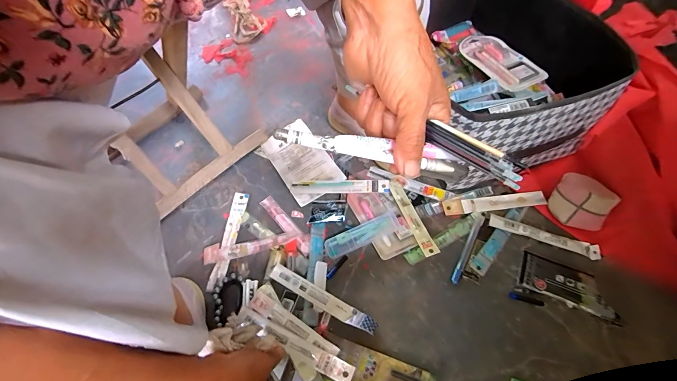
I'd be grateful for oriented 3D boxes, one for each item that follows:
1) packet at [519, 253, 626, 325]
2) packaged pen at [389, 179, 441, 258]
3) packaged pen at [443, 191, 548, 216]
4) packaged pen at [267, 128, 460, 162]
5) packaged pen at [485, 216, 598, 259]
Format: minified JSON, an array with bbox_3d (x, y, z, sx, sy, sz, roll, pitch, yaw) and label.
[{"bbox_3d":[0.345,0.140,0.479,0.129,0.007,0.065,21,59,15],"label":"packet"},{"bbox_3d":[0.125,0.043,0.550,0.026,0.009,0.150,-17,58,-10],"label":"packaged pen"},{"bbox_3d":[0.272,0.022,0.560,0.177,0.010,0.027,-6,56,-3],"label":"packaged pen"},{"bbox_3d":[0.021,-0.031,0.228,0.129,0.010,0.014,5,55,-14],"label":"packaged pen"},{"bbox_3d":[0.334,0.072,0.520,0.169,0.009,0.022,16,58,12],"label":"packaged pen"}]

